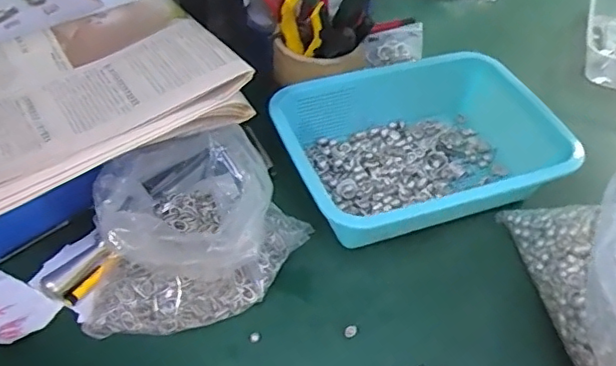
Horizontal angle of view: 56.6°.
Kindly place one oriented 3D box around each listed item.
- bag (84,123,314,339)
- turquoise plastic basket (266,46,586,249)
[{"bbox_3d":[-0.091,0.036,0.492,0.177,0.090,0.161,2,45,-2],"label":"bag"},{"bbox_3d":[0.115,-0.033,0.587,0.278,0.076,0.192,-14,48,-17],"label":"turquoise plastic basket"}]

